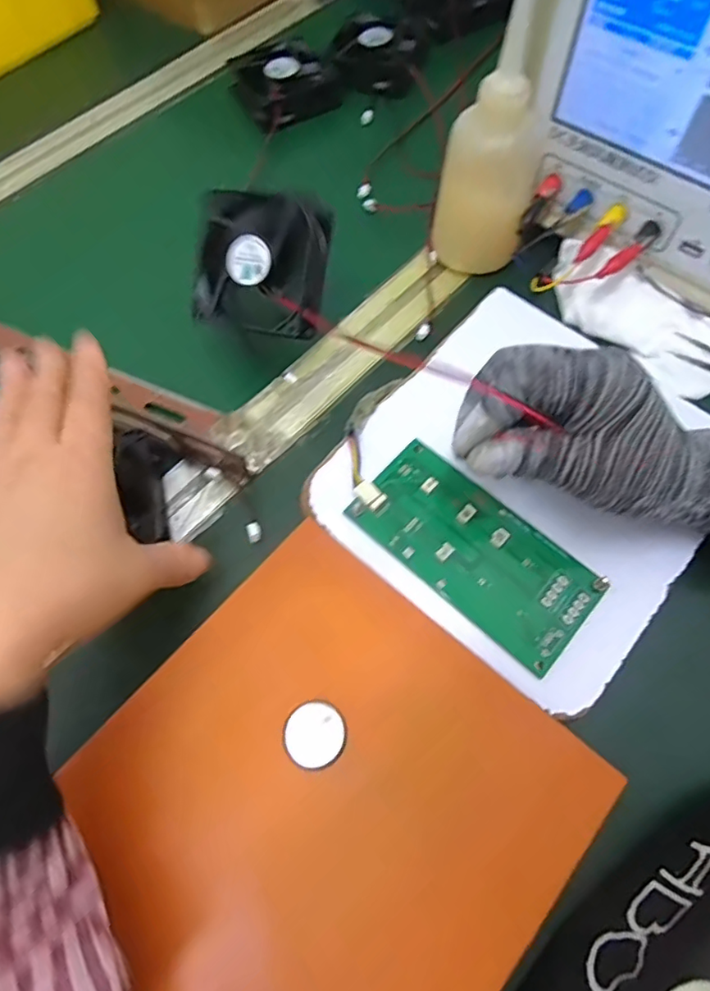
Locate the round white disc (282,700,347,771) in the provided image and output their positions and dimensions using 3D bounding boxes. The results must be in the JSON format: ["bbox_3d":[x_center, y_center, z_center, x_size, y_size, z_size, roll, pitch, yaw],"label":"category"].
[{"bbox_3d":[-0.019,0.114,0.268,0.029,0.004,0.029,-2,64,4],"label":"round white disc"}]

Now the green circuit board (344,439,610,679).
[{"bbox_3d":[0.065,0.028,0.309,0.133,0.011,0.063,39,71,18],"label":"green circuit board"}]

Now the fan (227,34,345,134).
[{"bbox_3d":[-0.065,-0.375,0.513,0.088,0.028,0.081,-41,67,-14],"label":"fan"}]

